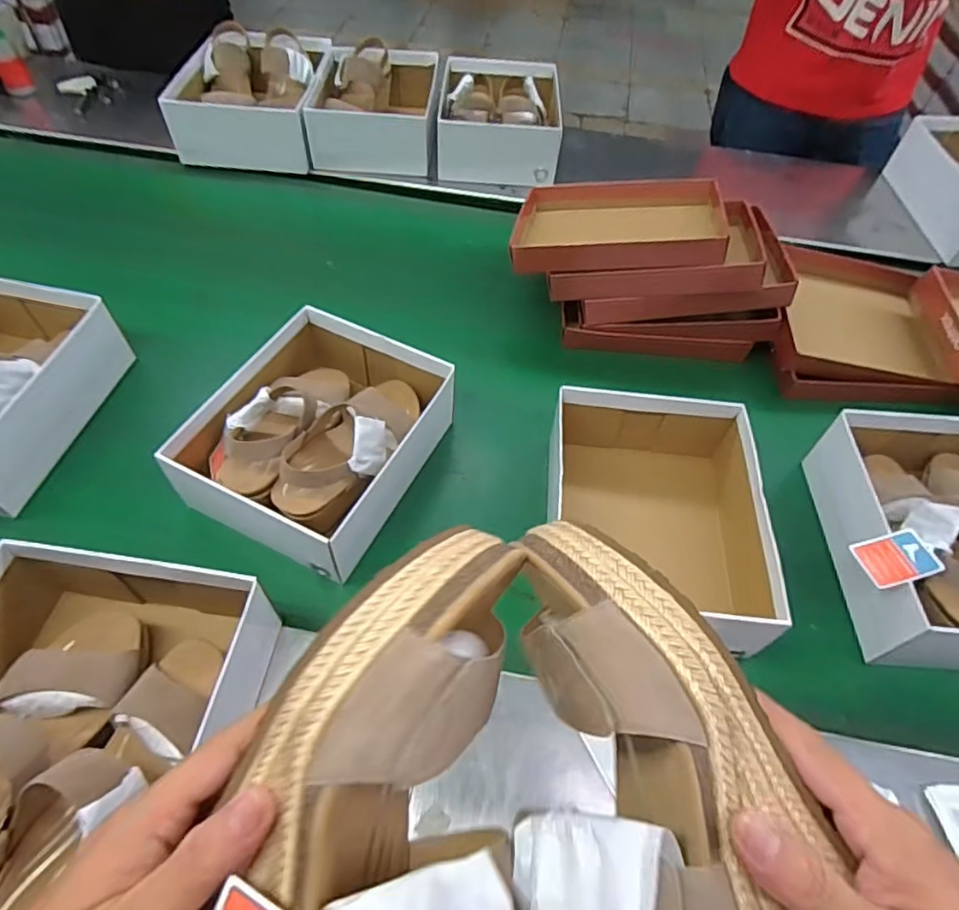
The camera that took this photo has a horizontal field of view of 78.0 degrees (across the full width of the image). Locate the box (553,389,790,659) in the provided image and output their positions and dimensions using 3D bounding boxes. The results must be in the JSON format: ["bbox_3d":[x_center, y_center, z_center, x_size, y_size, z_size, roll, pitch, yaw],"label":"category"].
[{"bbox_3d":[0.192,0.075,0.665,0.228,0.131,0.270,6,54,0],"label":"box"}]

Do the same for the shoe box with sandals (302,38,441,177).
[{"bbox_3d":[-0.192,-0.664,1.126,0.225,0.116,0.273,2,54,-2],"label":"shoe box with sandals"}]

